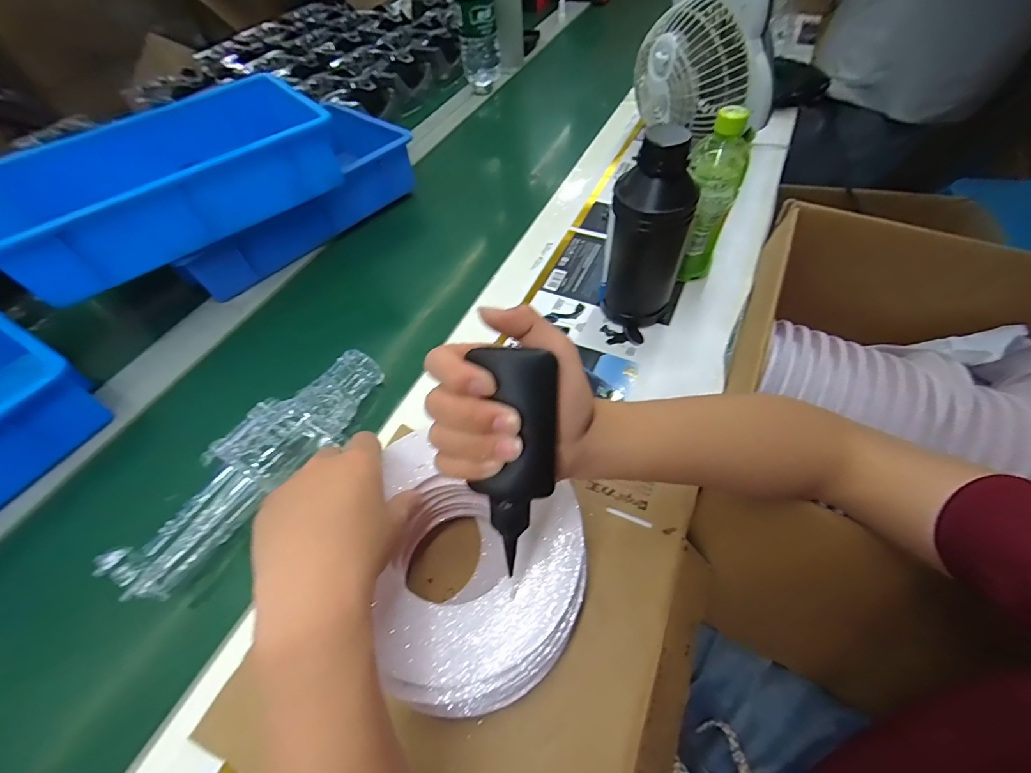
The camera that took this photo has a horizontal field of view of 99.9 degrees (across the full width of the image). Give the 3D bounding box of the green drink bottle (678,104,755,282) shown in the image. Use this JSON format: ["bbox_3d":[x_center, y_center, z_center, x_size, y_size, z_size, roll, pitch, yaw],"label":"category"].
[{"bbox_3d":[0.238,-0.232,0.541,0.063,0.204,0.068,16,56,14],"label":"green drink bottle"}]

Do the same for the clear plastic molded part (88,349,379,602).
[{"bbox_3d":[-0.262,0.067,0.456,0.109,0.047,0.297,30,61,23],"label":"clear plastic molded part"}]

